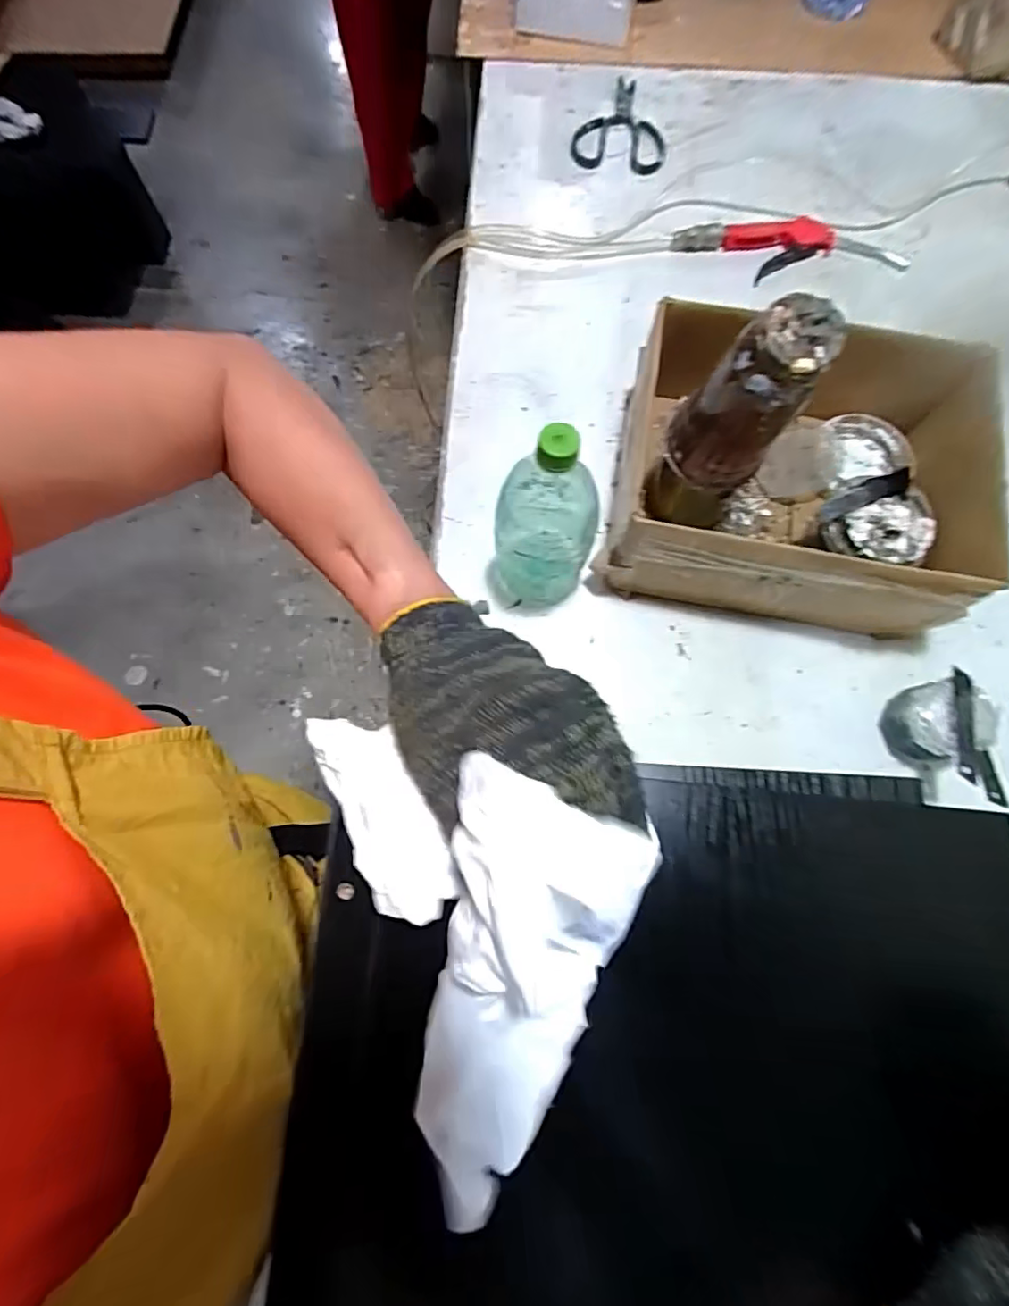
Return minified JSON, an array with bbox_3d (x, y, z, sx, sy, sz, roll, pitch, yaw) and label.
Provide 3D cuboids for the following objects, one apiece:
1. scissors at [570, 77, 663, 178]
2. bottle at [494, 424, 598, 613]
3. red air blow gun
[{"bbox_3d":[0.166,-0.734,0.772,0.126,0.012,0.174,12,72,3],"label":"scissors"},{"bbox_3d":[0.038,-0.119,0.485,0.083,0.207,0.065,20,73,6],"label":"bottle"},{"bbox_3d":[0.359,-0.513,0.705,0.286,0.025,0.079,-7,72,-3],"label":"red air blow gun"}]

